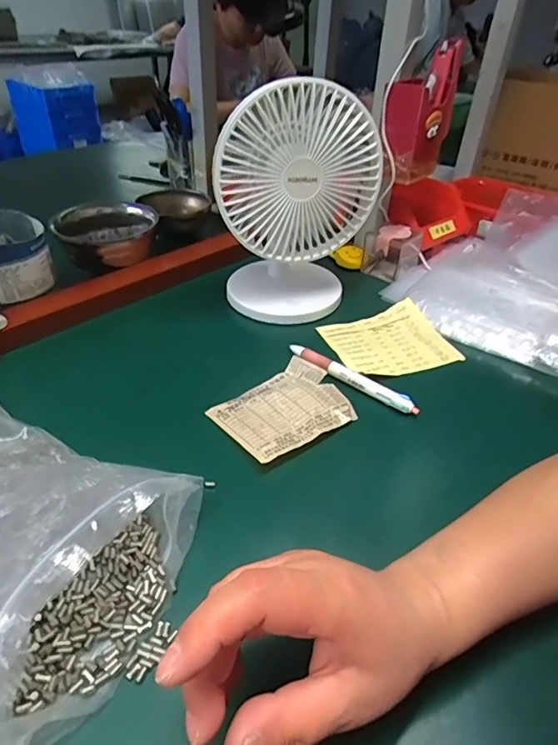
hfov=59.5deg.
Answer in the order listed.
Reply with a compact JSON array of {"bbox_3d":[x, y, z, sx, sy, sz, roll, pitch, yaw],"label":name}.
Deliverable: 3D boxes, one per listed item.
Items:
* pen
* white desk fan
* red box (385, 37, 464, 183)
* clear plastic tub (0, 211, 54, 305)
[{"bbox_3d":[0.066,0.001,0.455,0.140,0.008,0.014,31,46,31],"label":"pen"},{"bbox_3d":[0.021,-0.176,0.517,0.157,0.214,0.106,5,38,3],"label":"white desk fan"},{"bbox_3d":[0.162,-0.302,0.570,0.055,0.136,0.092,26,45,35],"label":"red box"},{"bbox_3d":[-0.300,-0.125,0.526,0.098,0.065,0.102,-13,41,-20],"label":"clear plastic tub"}]

